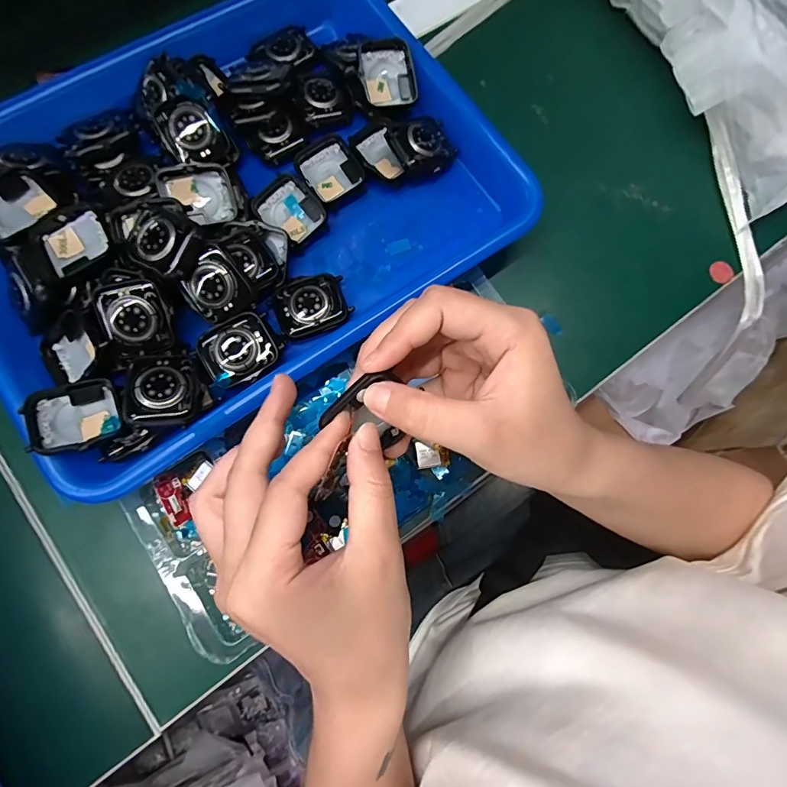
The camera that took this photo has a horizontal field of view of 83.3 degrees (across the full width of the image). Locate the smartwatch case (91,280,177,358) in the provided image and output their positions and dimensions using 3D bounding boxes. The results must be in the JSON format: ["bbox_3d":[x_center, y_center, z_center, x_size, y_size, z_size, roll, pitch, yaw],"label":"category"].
[{"bbox_3d":[-0.142,-0.041,0.244,0.038,0.009,0.038,-23,111,-12],"label":"smartwatch case"}]

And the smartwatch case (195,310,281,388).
[{"bbox_3d":[-0.088,-0.025,0.250,0.041,0.012,0.034,-37,81,-9],"label":"smartwatch case"}]

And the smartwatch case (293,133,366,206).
[{"bbox_3d":[-0.043,-0.147,0.291,0.035,0.012,0.041,-32,80,-8],"label":"smartwatch case"}]

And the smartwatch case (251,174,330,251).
[{"bbox_3d":[-0.065,-0.116,0.284,0.043,0.012,0.035,44,80,8],"label":"smartwatch case"}]

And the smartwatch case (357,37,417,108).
[{"bbox_3d":[-0.003,-0.214,0.296,0.036,0.011,0.039,-12,103,3],"label":"smartwatch case"}]

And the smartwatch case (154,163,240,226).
[{"bbox_3d":[-0.120,-0.122,0.273,0.041,0.009,0.034,-15,103,-16],"label":"smartwatch case"}]

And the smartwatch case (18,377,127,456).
[{"bbox_3d":[-0.169,0.012,0.236,0.039,0.017,0.037,-21,79,-6],"label":"smartwatch case"}]

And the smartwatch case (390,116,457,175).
[{"bbox_3d":[0.020,-0.164,0.294,0.041,0.012,0.041,-36,100,-18],"label":"smartwatch case"}]

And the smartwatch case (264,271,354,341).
[{"bbox_3d":[-0.051,-0.055,0.270,0.044,0.008,0.038,-28,80,-8],"label":"smartwatch case"}]

